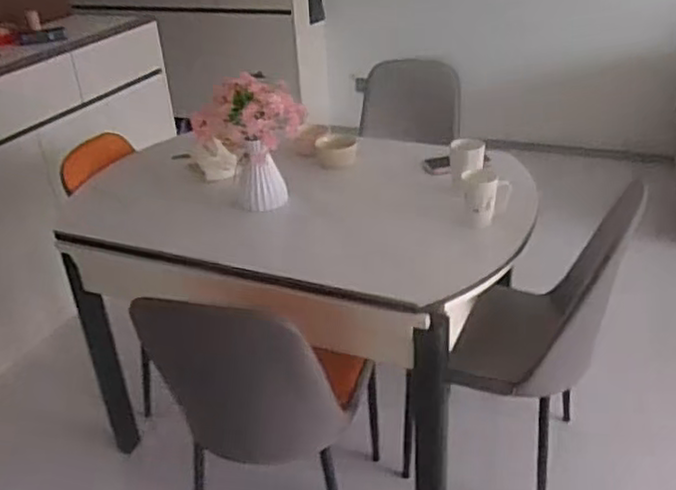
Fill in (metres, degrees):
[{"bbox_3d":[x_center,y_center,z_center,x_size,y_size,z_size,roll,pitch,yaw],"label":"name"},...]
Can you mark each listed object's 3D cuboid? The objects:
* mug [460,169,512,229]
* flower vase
[{"bbox_3d":[0.321,-0.103,1.503,0.107,0.108,0.067,1,28,7],"label":"mug"},{"bbox_3d":[-0.184,-0.233,1.609,0.204,0.295,0.179,20,36,37],"label":"flower vase"}]

